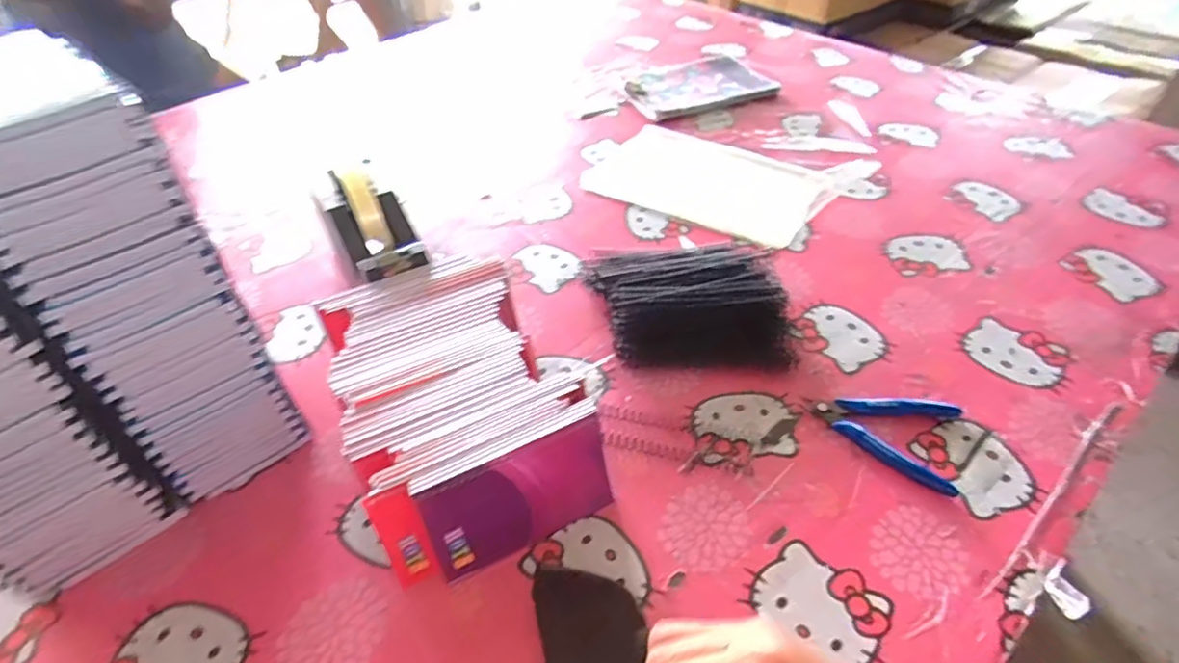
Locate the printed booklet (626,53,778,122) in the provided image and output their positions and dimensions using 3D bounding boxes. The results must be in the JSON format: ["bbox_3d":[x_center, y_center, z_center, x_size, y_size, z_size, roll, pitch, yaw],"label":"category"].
[{"bbox_3d":[0.163,-0.392,0.962,0.228,0.023,0.160,-15,46,-14],"label":"printed booklet"}]

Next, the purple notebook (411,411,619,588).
[{"bbox_3d":[-0.045,0.114,0.414,0.128,0.077,0.006,-20,24,-20],"label":"purple notebook"}]

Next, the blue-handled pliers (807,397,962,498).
[{"bbox_3d":[0.233,0.080,0.481,0.105,0.010,0.079,12,46,13],"label":"blue-handled pliers"}]

